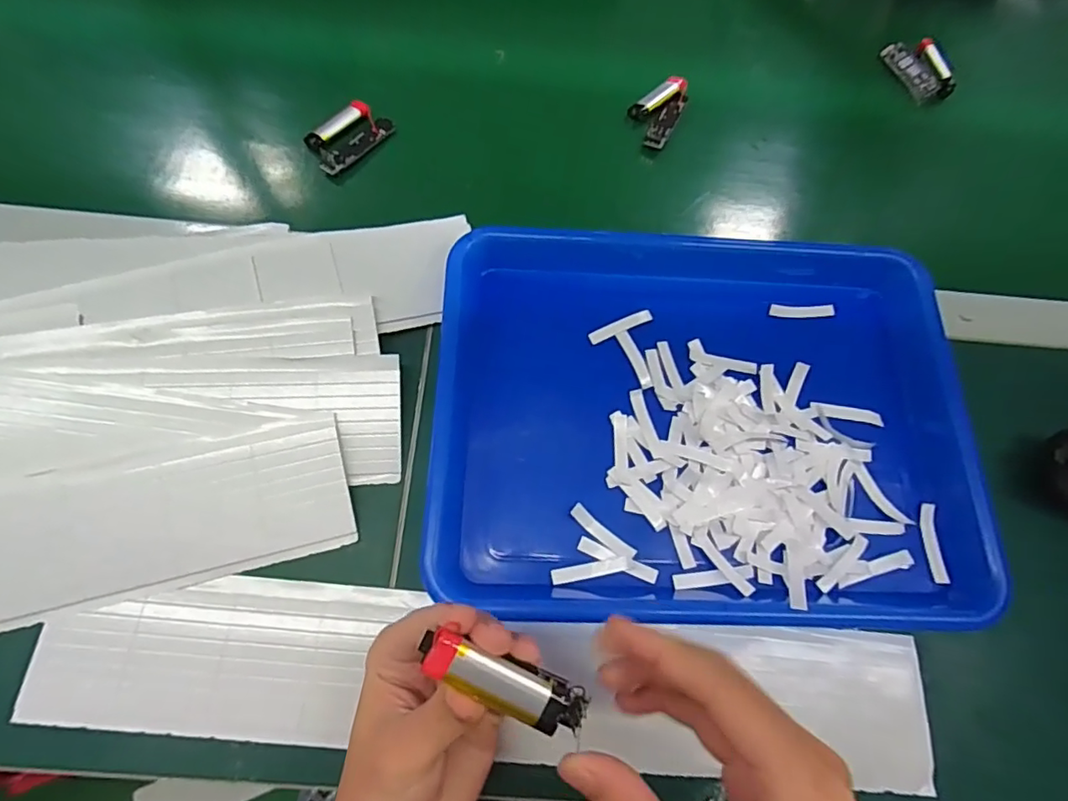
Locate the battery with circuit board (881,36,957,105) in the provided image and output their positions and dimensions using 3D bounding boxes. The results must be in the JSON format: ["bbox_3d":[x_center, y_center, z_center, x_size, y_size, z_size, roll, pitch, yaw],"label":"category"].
[{"bbox_3d":[0.340,-0.293,0.493,0.039,0.017,0.065,-10,71,-7],"label":"battery with circuit board"}]

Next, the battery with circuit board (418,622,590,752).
[{"bbox_3d":[-0.008,0.106,0.208,0.068,0.011,0.017,29,72,-10],"label":"battery with circuit board"}]

